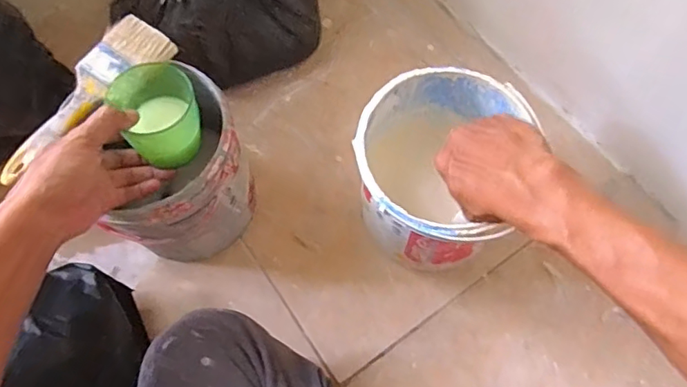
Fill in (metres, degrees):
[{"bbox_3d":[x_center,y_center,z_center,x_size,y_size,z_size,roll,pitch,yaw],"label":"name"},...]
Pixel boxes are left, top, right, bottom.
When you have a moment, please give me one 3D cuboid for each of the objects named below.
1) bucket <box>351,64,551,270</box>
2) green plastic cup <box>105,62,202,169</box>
[{"bbox_3d":[0.102,-0.018,0.606,0.168,0.174,0.178,-1,70,2],"label":"bucket"},{"bbox_3d":[-0.176,-0.081,0.508,0.068,0.068,0.087,-26,71,-8],"label":"green plastic cup"}]

